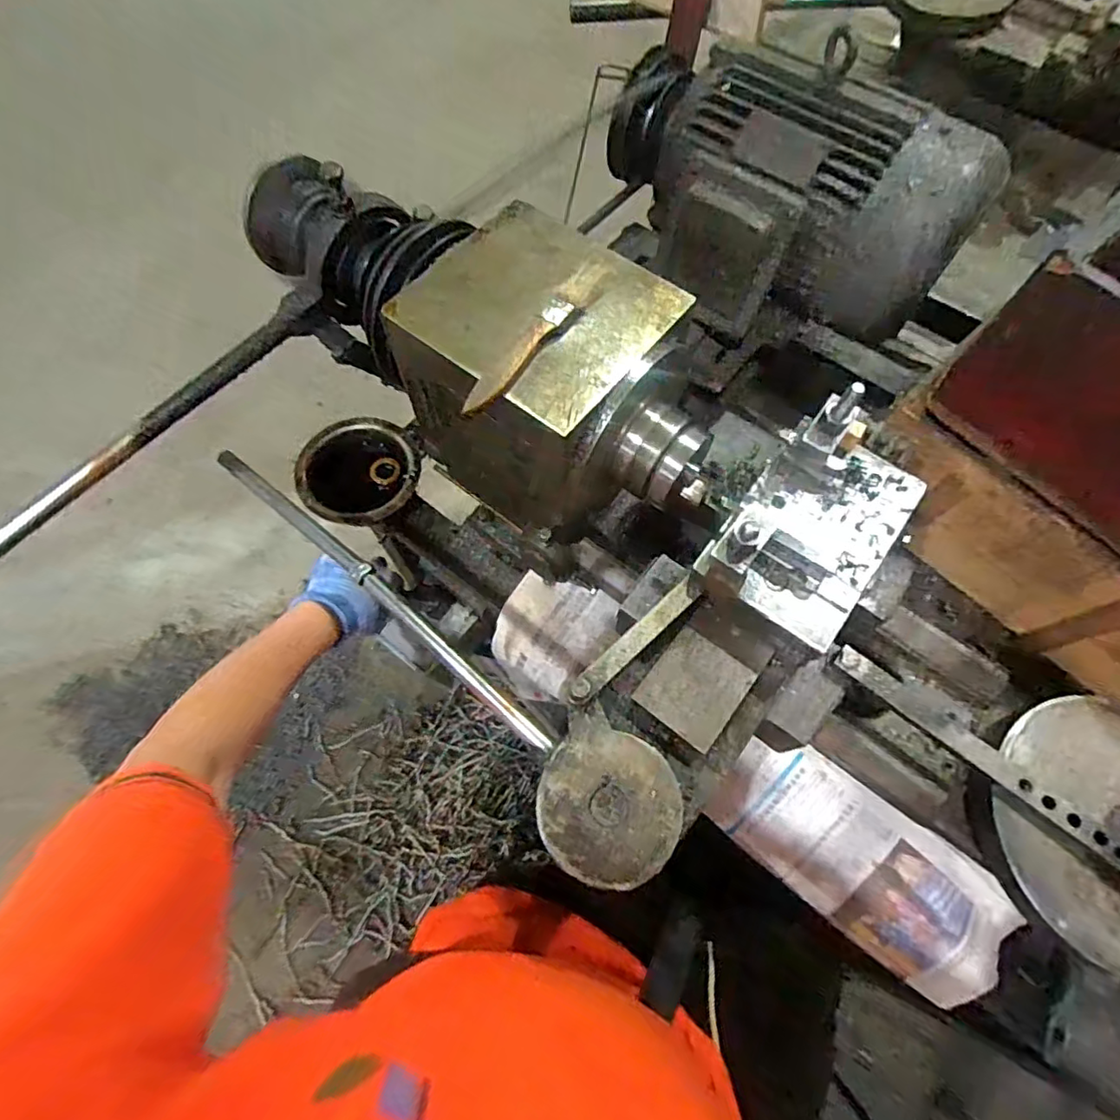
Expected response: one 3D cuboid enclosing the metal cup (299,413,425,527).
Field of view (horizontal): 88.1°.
[{"bbox_3d":[-0.225,-0.092,0.671,0.131,0.083,0.130,0,67,-1],"label":"metal cup"}]

